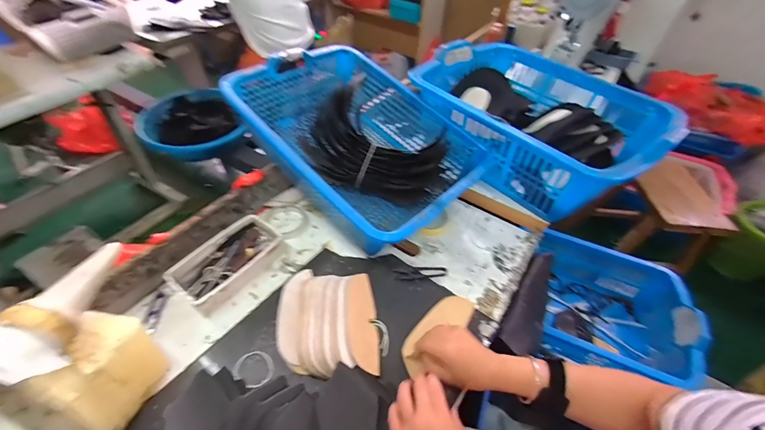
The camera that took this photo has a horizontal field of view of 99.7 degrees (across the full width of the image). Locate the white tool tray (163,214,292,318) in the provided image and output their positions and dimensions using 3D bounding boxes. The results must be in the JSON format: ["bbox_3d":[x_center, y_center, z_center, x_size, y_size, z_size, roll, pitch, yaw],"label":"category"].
[{"bbox_3d":[-0.287,0.085,0.606,0.122,0.044,0.191,30,53,22],"label":"white tool tray"}]

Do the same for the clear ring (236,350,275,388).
[{"bbox_3d":[-0.190,0.228,0.482,0.060,0.012,0.049,31,53,22],"label":"clear ring"}]

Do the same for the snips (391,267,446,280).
[{"bbox_3d":[0.073,0.110,0.615,0.098,0.014,0.027,-5,48,-8],"label":"snips"}]

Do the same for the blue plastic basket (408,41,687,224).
[{"bbox_3d":[0.348,-0.230,0.784,0.396,0.176,0.519,-34,58,-30],"label":"blue plastic basket"}]

